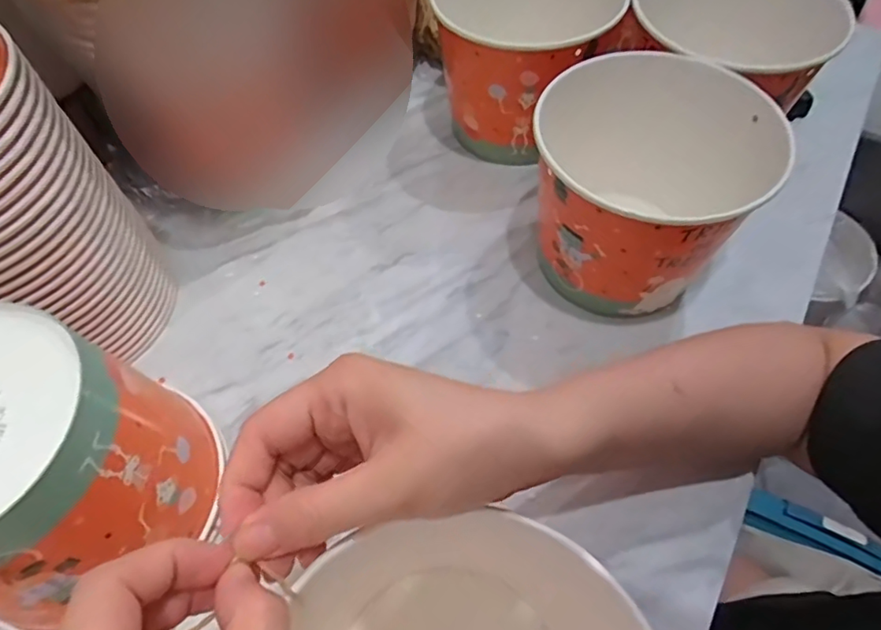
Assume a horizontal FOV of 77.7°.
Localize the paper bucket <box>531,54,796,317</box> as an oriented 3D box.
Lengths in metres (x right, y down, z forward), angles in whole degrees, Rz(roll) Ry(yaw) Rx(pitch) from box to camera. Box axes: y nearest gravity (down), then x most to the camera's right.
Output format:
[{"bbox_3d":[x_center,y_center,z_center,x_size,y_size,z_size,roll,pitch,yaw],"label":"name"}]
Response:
[{"bbox_3d":[0.147,-0.083,0.414,0.147,0.144,0.151,-1,58,1],"label":"paper bucket"}]

